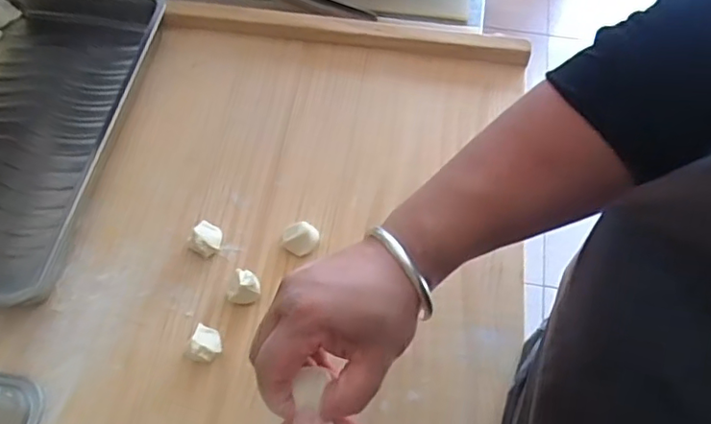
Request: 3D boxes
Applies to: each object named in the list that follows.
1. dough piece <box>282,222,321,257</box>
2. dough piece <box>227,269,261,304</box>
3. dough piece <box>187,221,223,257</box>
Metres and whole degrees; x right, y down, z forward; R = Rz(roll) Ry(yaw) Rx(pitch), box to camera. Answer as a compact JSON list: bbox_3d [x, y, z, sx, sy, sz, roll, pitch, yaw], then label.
[{"bbox_3d":[-0.045,0.021,0.476,0.026,0.018,0.024,0,61,0],"label":"dough piece"},{"bbox_3d":[-0.086,0.060,0.455,0.022,0.019,0.025,14,62,7],"label":"dough piece"},{"bbox_3d":[-0.122,0.022,0.476,0.021,0.022,0.028,7,61,3],"label":"dough piece"}]

